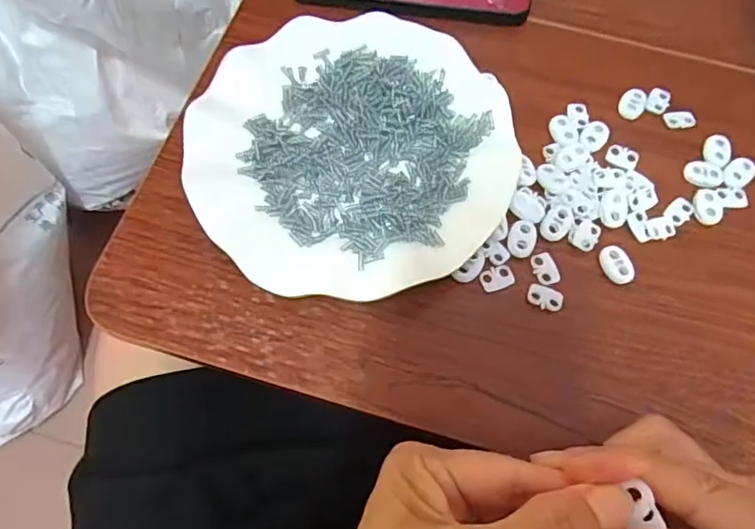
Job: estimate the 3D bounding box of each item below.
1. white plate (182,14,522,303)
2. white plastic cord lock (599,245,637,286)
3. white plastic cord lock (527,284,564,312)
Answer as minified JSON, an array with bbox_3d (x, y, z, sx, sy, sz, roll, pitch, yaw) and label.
[{"bbox_3d":[-0.015,-0.066,0.327,0.179,0.021,0.176,1,68,-2],"label":"white plate"},{"bbox_3d":[0.134,0.000,0.312,0.015,0.004,0.022,-18,70,-10],"label":"white plastic cord lock"},{"bbox_3d":[0.092,0.018,0.305,0.019,0.004,0.013,14,68,3],"label":"white plastic cord lock"}]

